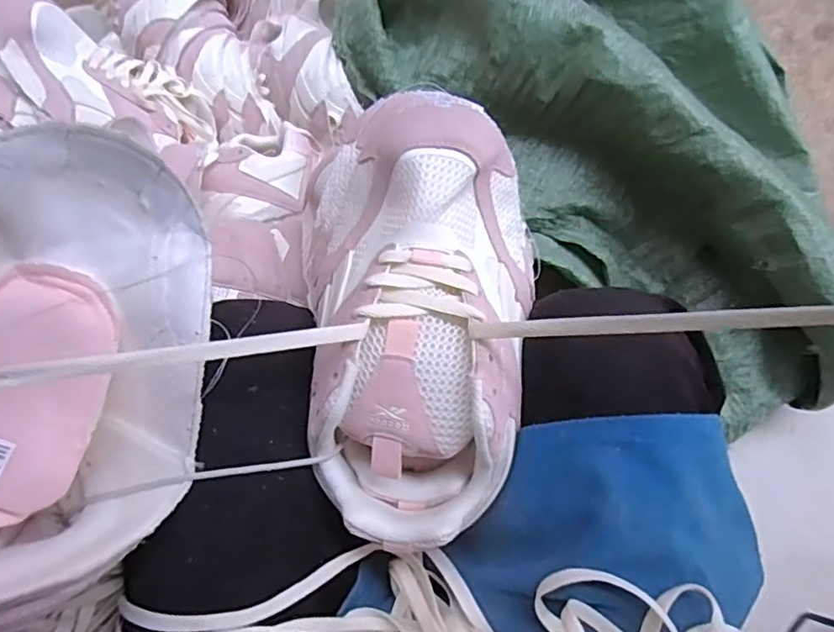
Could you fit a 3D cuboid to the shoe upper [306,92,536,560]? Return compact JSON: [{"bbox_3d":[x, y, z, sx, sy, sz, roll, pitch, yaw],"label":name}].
[{"bbox_3d":[0.005,-0.001,0.331,0.130,0.072,0.237,-5,74,-1],"label":"shoe upper"}]

